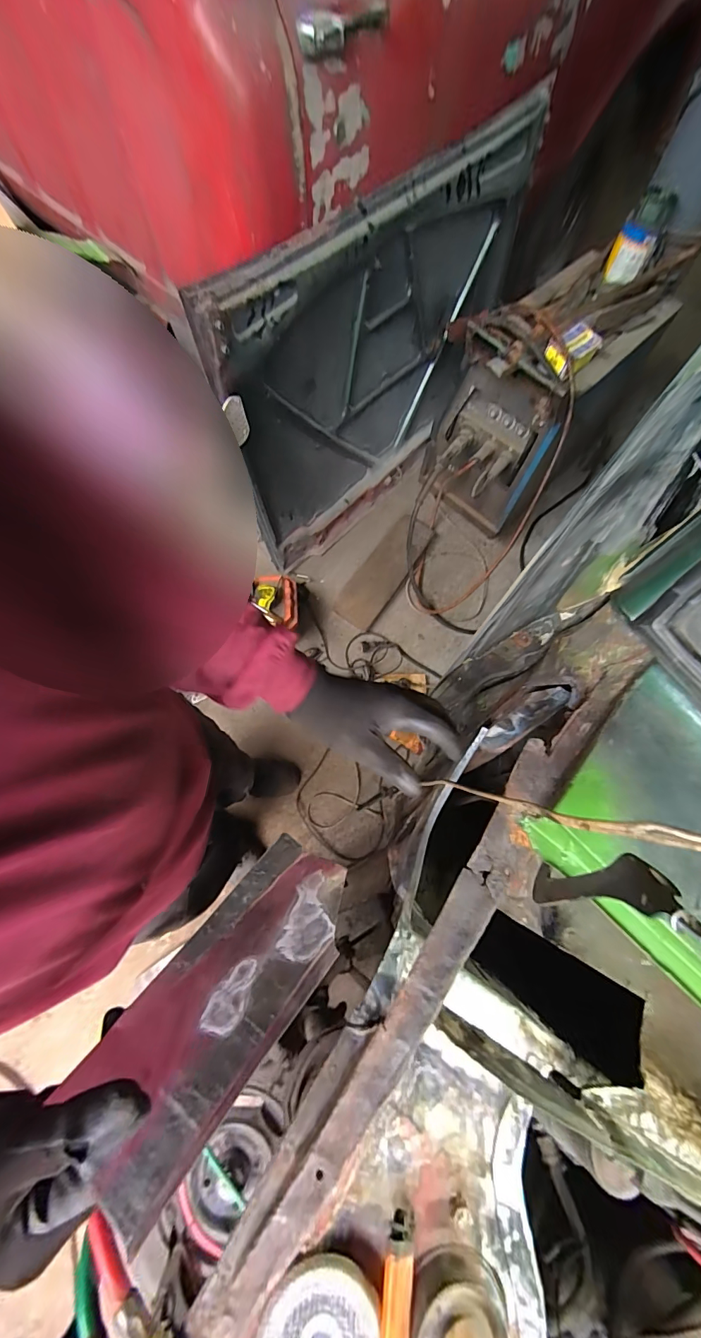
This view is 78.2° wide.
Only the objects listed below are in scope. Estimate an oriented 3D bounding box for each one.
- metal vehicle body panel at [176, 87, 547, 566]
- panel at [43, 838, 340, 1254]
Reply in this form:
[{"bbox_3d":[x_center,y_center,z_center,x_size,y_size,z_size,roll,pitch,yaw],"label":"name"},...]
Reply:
[{"bbox_3d":[0.115,-0.888,1.327,0.154,0.833,1.153,43,75,11],"label":"metal vehicle body panel"},{"bbox_3d":[-0.084,0.228,0.317,0.104,0.007,0.220,17,39,34],"label":"panel"}]

